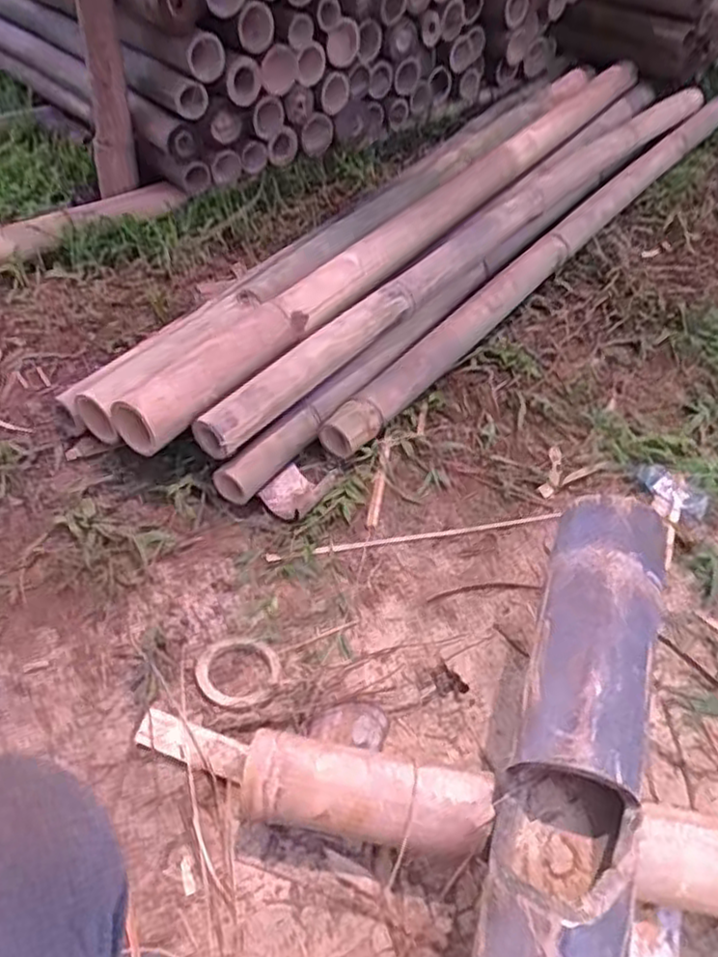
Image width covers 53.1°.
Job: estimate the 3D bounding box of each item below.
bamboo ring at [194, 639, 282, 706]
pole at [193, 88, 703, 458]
[{"bbox_3d":[-0.121,0.193,0.721,0.080,0.004,0.078,3,47,-4],"label":"bamboo ring"},{"bbox_3d":[0.321,-0.511,1.337,0.067,0.063,1.670,31,51,22],"label":"pole"}]

